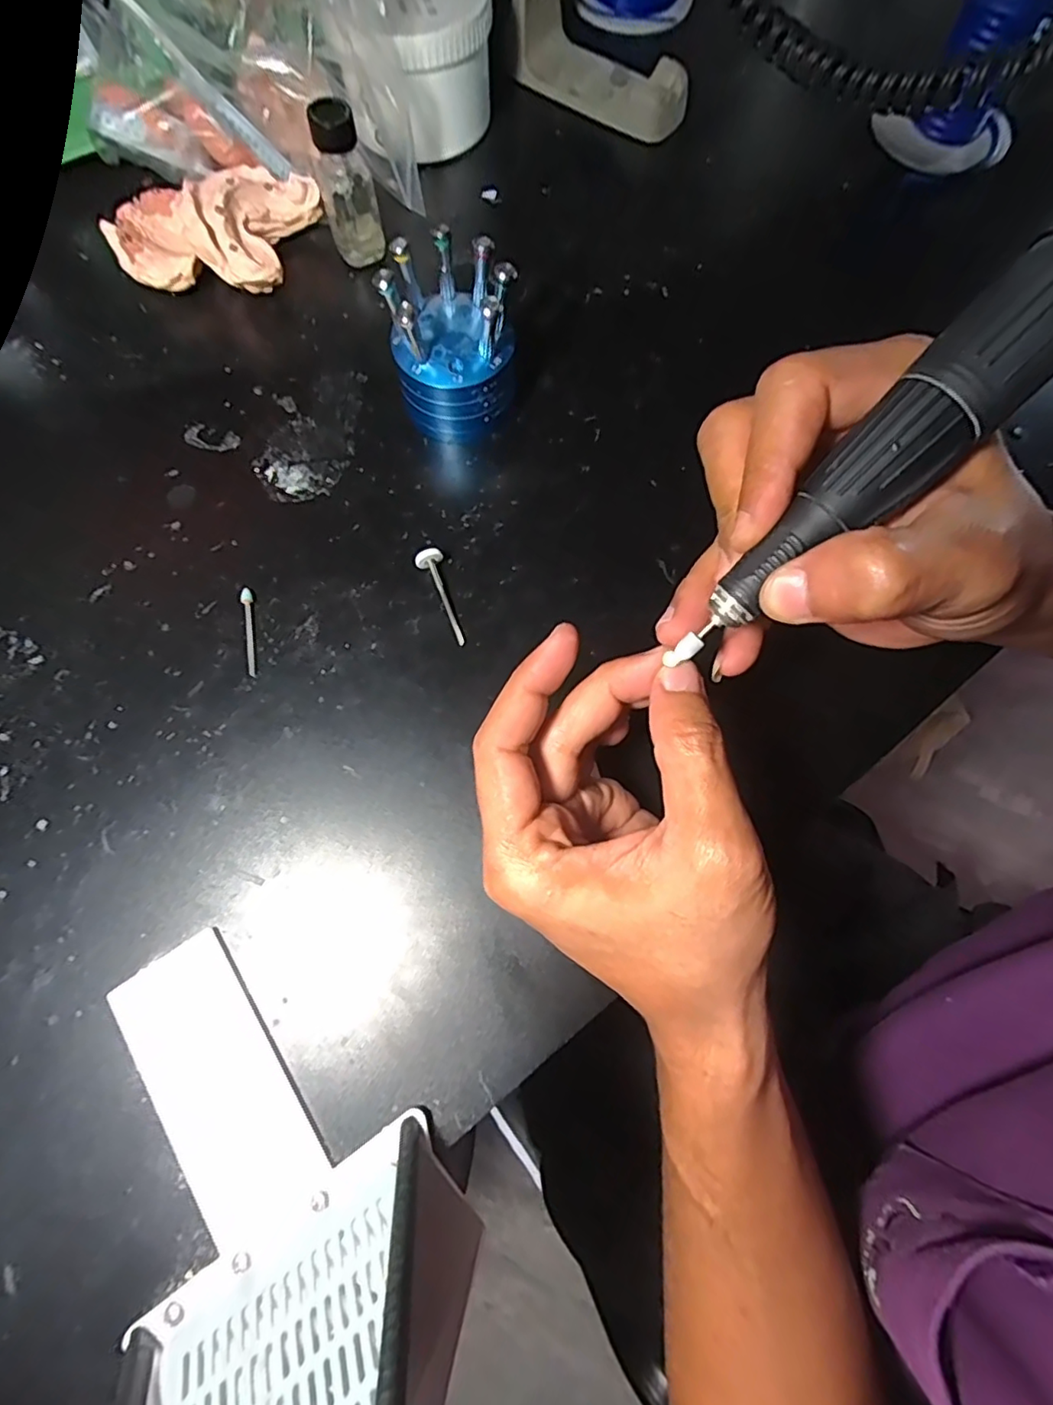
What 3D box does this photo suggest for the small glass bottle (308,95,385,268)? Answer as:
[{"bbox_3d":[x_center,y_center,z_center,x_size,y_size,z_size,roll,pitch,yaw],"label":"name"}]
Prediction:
[{"bbox_3d":[-0.096,-0.277,0.318,0.027,0.069,0.022,-10,73,-5],"label":"small glass bottle"}]

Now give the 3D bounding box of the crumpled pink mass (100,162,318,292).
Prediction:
[{"bbox_3d":[-0.177,-0.264,0.327,0.110,0.038,0.071,8,73,1],"label":"crumpled pink mass"}]

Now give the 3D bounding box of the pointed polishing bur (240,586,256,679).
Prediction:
[{"bbox_3d":[-0.129,-0.033,0.272,0.005,0.004,0.043,-10,73,-5],"label":"pointed polishing bur"}]

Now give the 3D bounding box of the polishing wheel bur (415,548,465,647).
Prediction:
[{"bbox_3d":[-0.039,-0.049,0.275,0.013,0.012,0.047,-20,74,-7],"label":"polishing wheel bur"}]

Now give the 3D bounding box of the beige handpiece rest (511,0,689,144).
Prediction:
[{"bbox_3d":[0.049,-0.414,0.374,0.119,0.040,0.044,32,75,8],"label":"beige handpiece rest"}]

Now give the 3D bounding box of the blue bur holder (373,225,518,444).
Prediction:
[{"bbox_3d":[-0.035,-0.175,0.285,0.059,0.067,0.064,-2,73,-2],"label":"blue bur holder"}]

